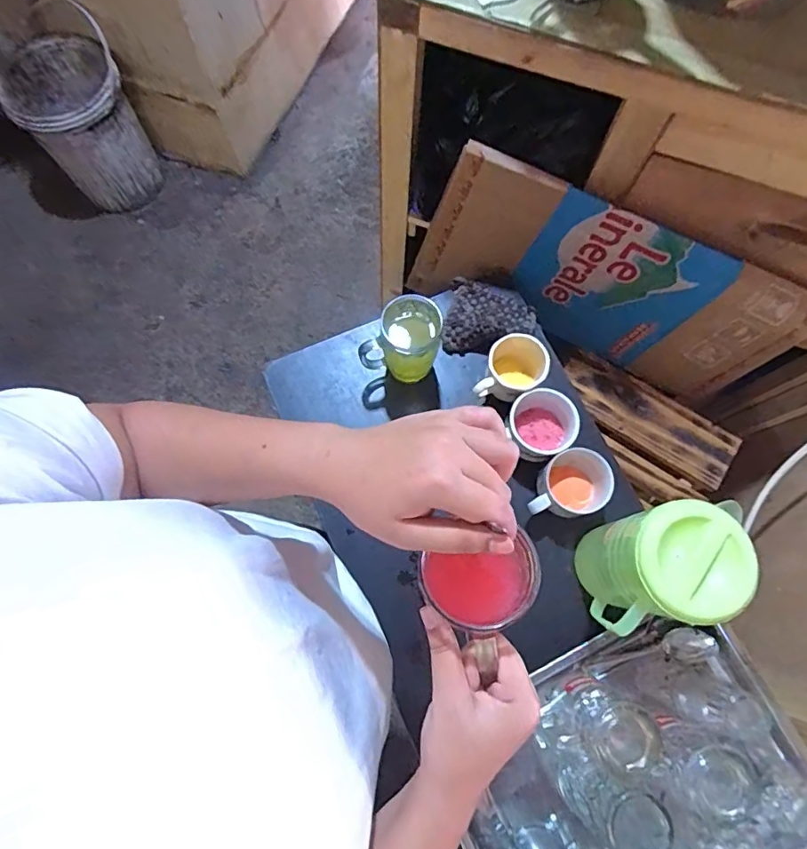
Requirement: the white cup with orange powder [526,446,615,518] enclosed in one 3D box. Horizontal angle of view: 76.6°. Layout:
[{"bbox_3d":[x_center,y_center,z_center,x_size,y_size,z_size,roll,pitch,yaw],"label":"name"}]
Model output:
[{"bbox_3d":[0.209,0.082,0.656,0.113,0.060,0.079,-30,75,-8],"label":"white cup with orange powder"}]

